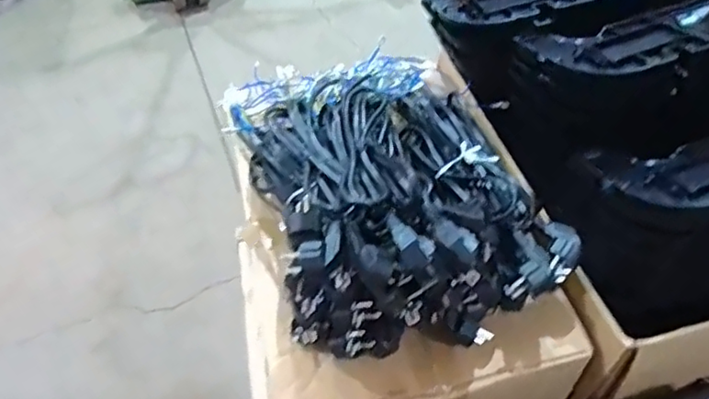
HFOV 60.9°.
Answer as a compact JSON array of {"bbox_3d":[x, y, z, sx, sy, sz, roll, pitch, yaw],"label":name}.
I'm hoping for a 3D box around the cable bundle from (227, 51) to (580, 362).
[{"bbox_3d":[0.030,-0.061,0.751,0.322,0.143,0.491,-11,48,-10],"label":"cable bundle"}]

